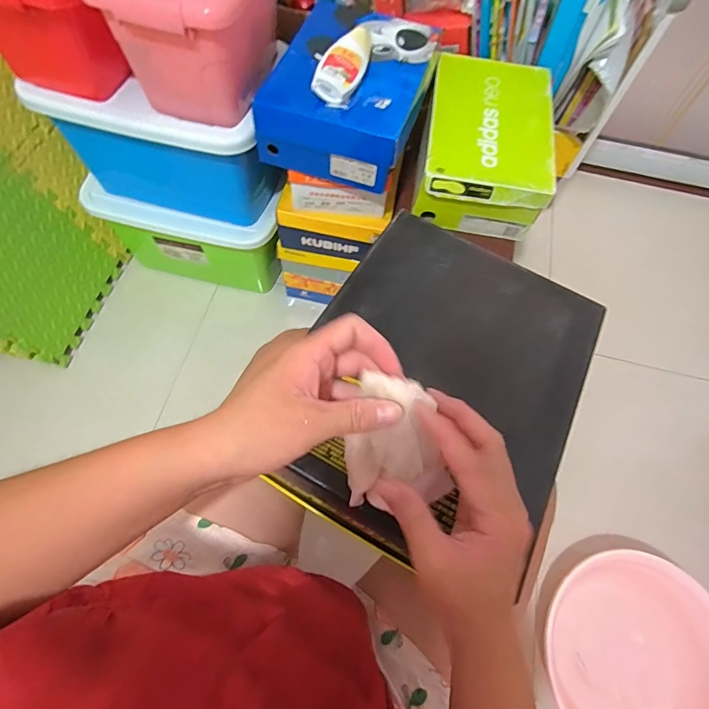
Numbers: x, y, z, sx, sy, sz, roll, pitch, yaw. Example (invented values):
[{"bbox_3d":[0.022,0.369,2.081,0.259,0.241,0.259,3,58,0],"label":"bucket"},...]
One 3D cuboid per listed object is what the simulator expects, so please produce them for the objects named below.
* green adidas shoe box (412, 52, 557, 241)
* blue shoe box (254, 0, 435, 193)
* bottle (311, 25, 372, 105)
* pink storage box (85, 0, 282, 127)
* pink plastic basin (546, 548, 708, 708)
[{"bbox_3d":[0.214,-0.348,0.719,0.190,0.107,0.291,9,65,1],"label":"green adidas shoe box"},{"bbox_3d":[-0.007,-0.396,0.664,0.207,0.105,0.248,18,65,5],"label":"blue shoe box"},{"bbox_3d":[-0.011,-0.412,0.604,0.056,0.037,0.151,15,65,4],"label":"bottle"},{"bbox_3d":[-0.212,-0.467,0.602,0.174,0.170,0.242,10,65,2],"label":"pink storage box"},{"bbox_3d":[0.470,0.510,0.694,0.281,0.089,0.328,-22,68,-13],"label":"pink plastic basin"}]

